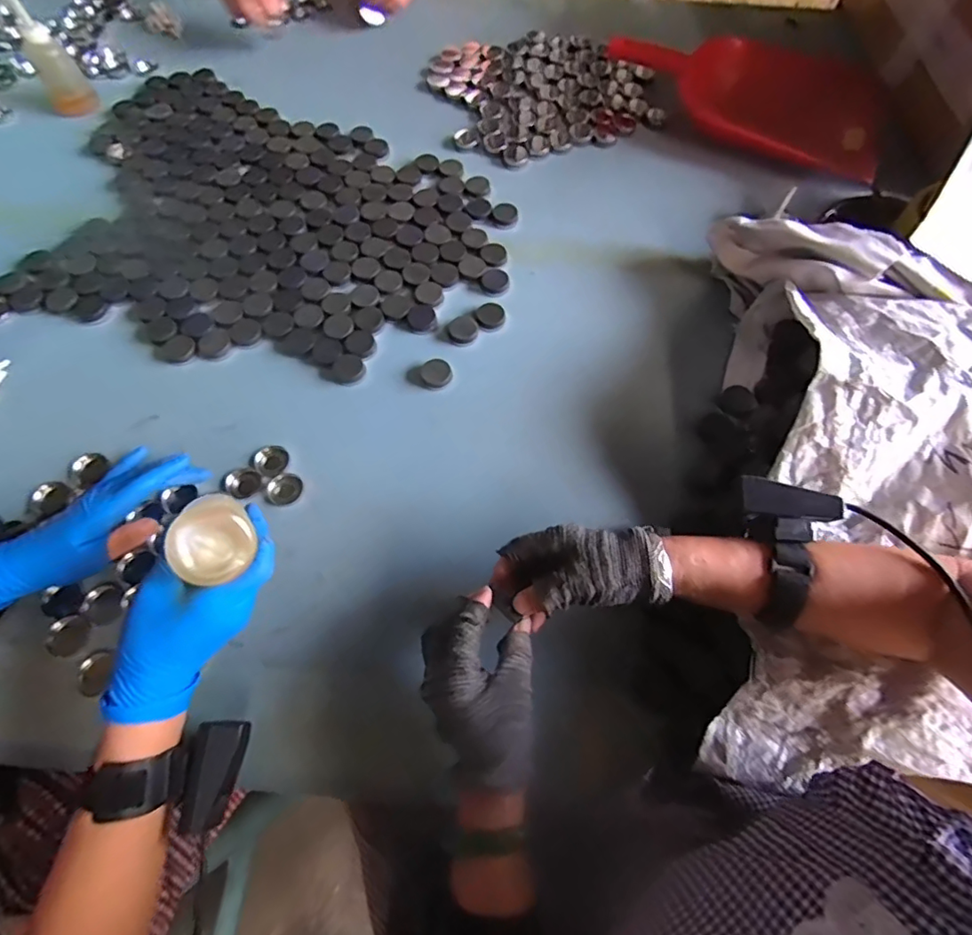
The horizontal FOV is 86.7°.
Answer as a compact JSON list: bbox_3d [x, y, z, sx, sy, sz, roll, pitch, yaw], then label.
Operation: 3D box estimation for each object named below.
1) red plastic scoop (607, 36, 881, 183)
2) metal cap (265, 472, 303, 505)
[{"bbox_3d":[0.353,-0.506,0.706,0.387,0.086,0.128,36,71,14],"label":"red plastic scoop"},{"bbox_3d":[-0.201,0.021,0.514,0.034,0.005,0.031,0,67,0],"label":"metal cap"}]

